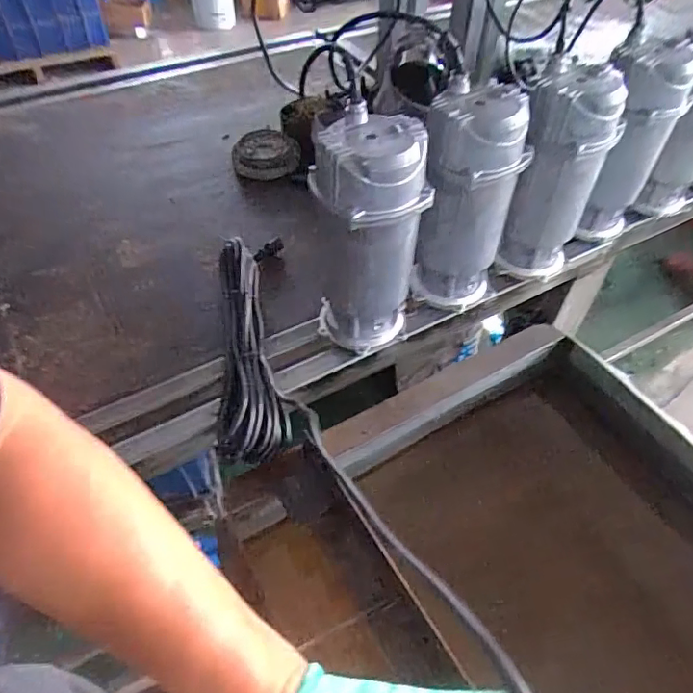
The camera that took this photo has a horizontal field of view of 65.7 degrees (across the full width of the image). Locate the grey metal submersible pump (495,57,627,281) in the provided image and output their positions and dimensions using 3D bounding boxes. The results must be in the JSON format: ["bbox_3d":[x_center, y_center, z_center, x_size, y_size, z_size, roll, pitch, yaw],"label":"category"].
[{"bbox_3d":[0.302,-0.244,0.790,0.123,0.285,0.114,19,52,14],"label":"grey metal submersible pump"}]

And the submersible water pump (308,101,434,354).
[{"bbox_3d":[0.026,-0.131,0.692,0.137,0.286,0.120,7,50,5],"label":"submersible water pump"}]

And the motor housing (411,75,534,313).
[{"bbox_3d":[0.162,-0.192,0.745,0.129,0.283,0.137,11,50,8],"label":"motor housing"}]

